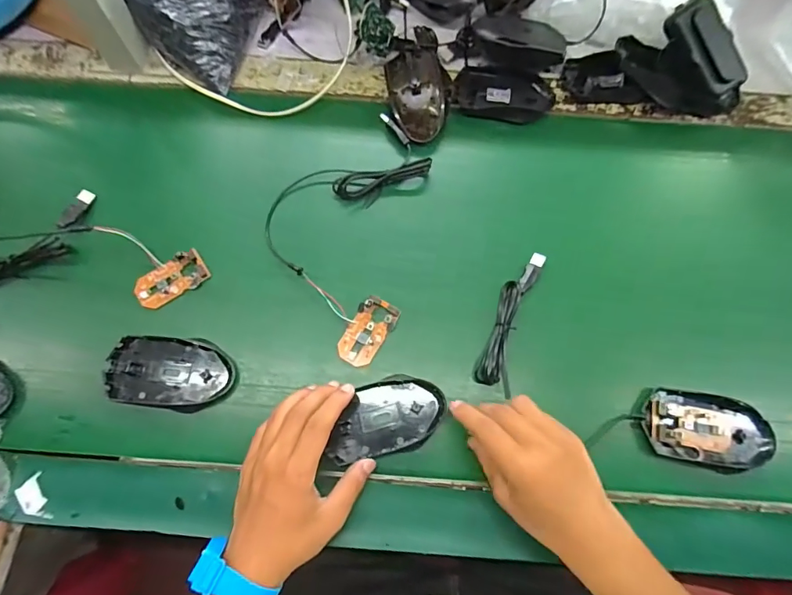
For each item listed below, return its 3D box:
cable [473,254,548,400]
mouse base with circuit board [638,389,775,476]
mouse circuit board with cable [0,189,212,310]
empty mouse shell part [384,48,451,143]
[{"bbox_3d":[0.111,0.016,0.427,0.036,0.021,0.145,18,74,4],"label":"cable"},{"bbox_3d":[0.280,0.119,0.402,0.111,0.021,0.062,15,73,4],"label":"mouse base with circuit board"},{"bbox_3d":[-0.313,-0.054,0.442,0.252,0.024,0.107,7,73,1],"label":"mouse circuit board with cable"},{"bbox_3d":[0.027,-0.227,0.488,0.067,0.041,0.105,-10,73,-4],"label":"empty mouse shell part"}]

